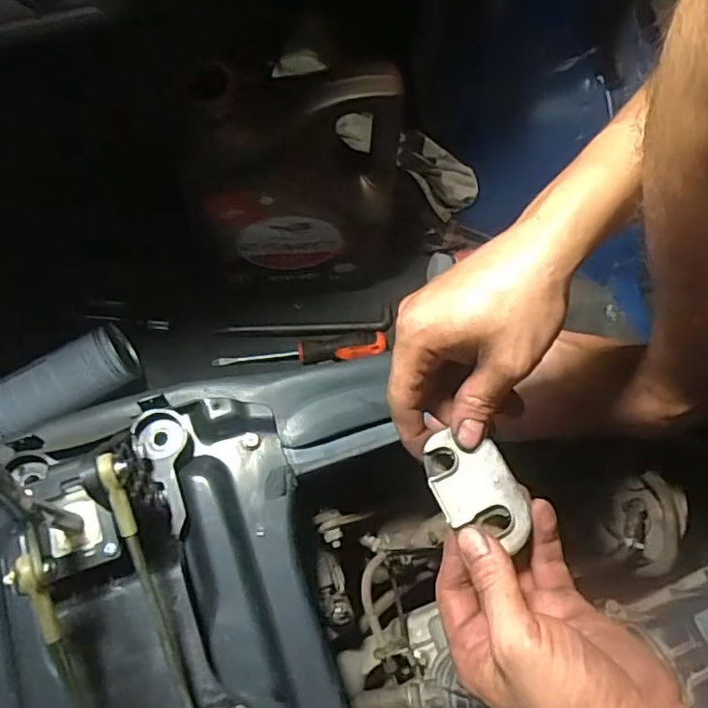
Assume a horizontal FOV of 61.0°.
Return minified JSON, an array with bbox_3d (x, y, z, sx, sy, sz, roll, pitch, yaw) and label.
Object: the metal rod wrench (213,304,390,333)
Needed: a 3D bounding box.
[{"bbox_3d":[-0.055,-0.031,0.712,0.205,0.017,0.033,-8,67,-7],"label":"metal rod wrench"}]

